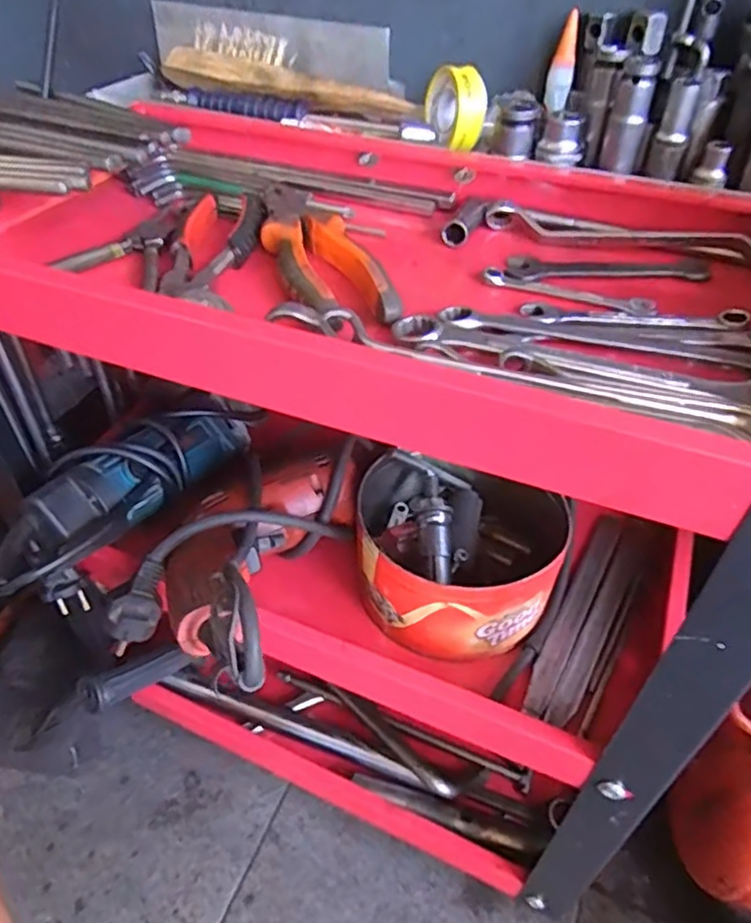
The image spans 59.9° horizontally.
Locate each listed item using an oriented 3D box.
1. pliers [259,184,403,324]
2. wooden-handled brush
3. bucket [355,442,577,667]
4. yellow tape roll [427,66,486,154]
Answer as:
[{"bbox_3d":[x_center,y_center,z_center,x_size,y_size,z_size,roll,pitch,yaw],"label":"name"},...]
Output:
[{"bbox_3d":[-0.039,-0.137,0.399,0.055,0.014,0.189,-13,46,-14],"label":"pliers"},{"bbox_3d":[-0.073,-0.303,0.506,0.225,0.037,0.045,21,47,19],"label":"wooden-handled brush"},{"bbox_3d":[0.066,0.065,0.492,0.155,0.071,0.145,1,44,-1],"label":"bucket"},{"bbox_3d":[0.056,-0.249,0.455,0.025,0.046,0.048,-12,46,-13],"label":"yellow tape roll"}]

